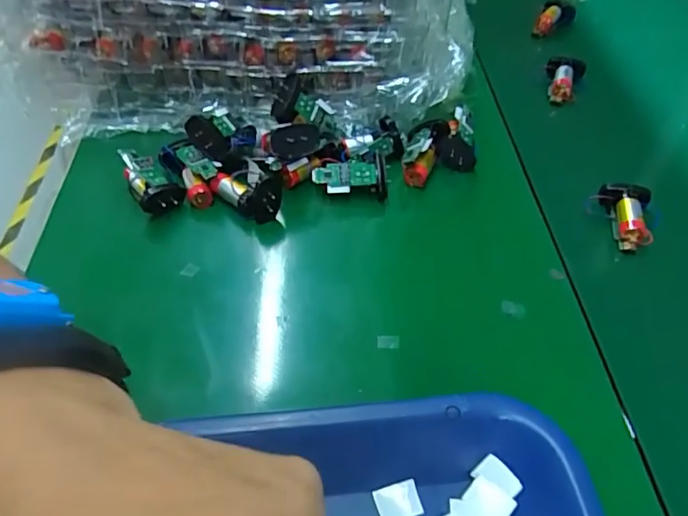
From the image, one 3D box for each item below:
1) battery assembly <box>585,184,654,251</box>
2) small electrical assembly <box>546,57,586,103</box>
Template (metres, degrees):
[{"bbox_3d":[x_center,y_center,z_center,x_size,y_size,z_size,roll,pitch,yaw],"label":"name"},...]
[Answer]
[{"bbox_3d":[0.192,-0.030,0.371,0.039,0.022,0.044,11,51,10],"label":"battery assembly"},{"bbox_3d":[0.196,-0.156,0.483,0.031,0.031,0.044,17,53,14],"label":"small electrical assembly"}]

